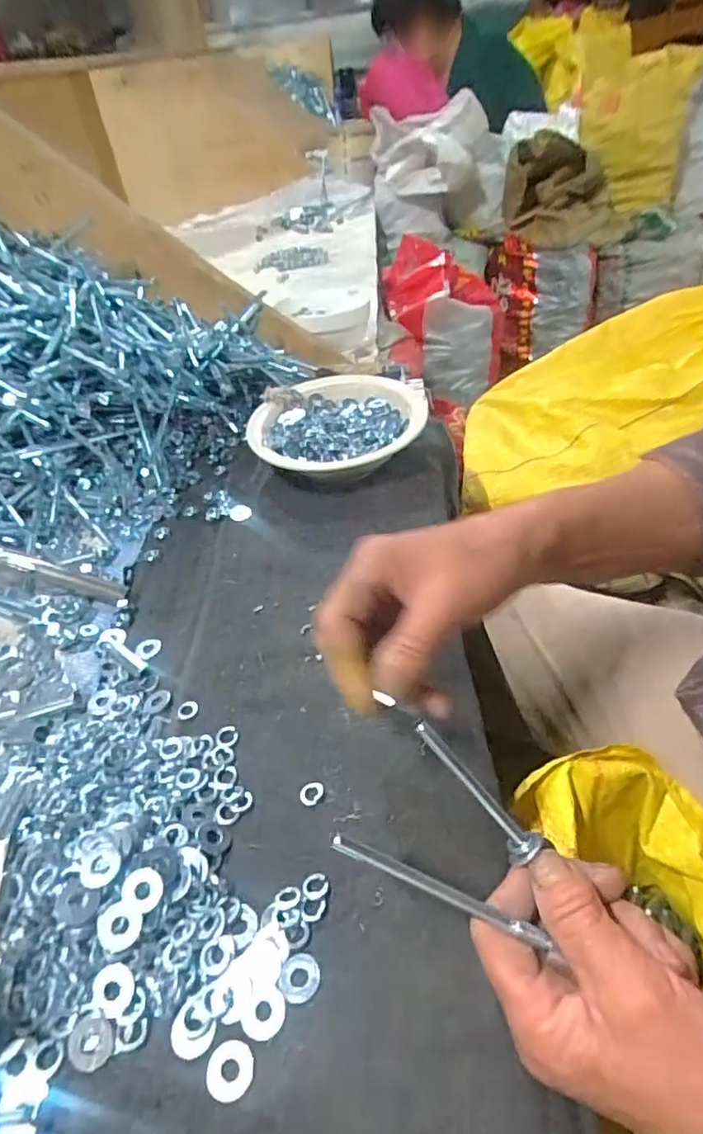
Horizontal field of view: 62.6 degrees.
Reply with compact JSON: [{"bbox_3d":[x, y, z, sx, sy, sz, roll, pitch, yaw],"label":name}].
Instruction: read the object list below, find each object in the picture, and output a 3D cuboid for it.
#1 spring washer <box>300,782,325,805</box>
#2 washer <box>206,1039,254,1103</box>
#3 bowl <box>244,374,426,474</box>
[{"bbox_3d":[-0.023,0.126,0.325,0.012,0.004,0.015,30,52,34],"label":"spring washer"},{"bbox_3d":[-0.050,0.206,0.237,0.019,0.004,0.019,-6,41,-1],"label":"washer"},{"bbox_3d":[-0.014,-0.132,0.583,0.168,0.051,0.169,-3,41,3],"label":"bowl"}]

